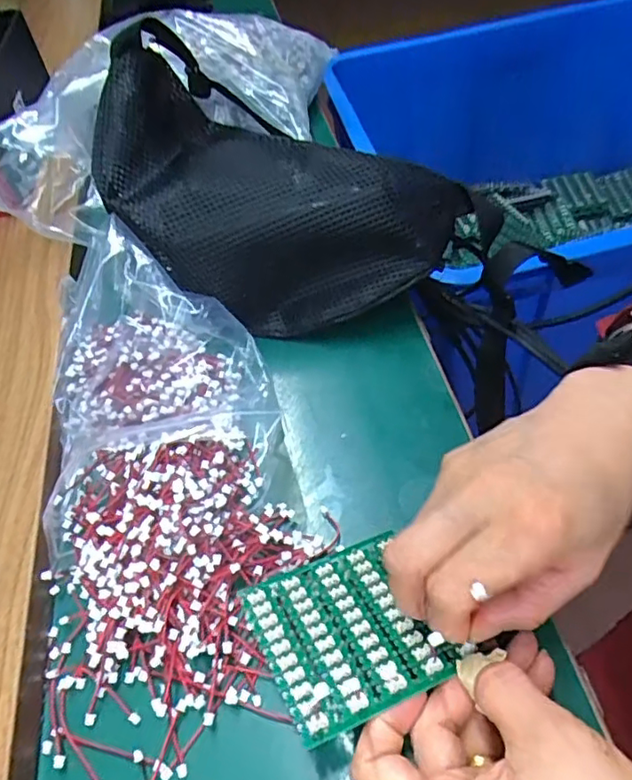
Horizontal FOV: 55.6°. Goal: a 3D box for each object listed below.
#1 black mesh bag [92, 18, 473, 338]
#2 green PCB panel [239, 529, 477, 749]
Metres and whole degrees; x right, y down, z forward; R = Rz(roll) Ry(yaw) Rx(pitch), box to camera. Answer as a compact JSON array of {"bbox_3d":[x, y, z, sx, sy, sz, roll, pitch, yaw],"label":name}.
[{"bbox_3d":[-0.032,-0.129,0.407,0.244,0.129,0.129,14,56,17],"label":"black mesh bag"},{"bbox_3d":[0.014,0.107,0.274,0.076,0.004,0.081,-17,36,-19],"label":"green PCB panel"}]

